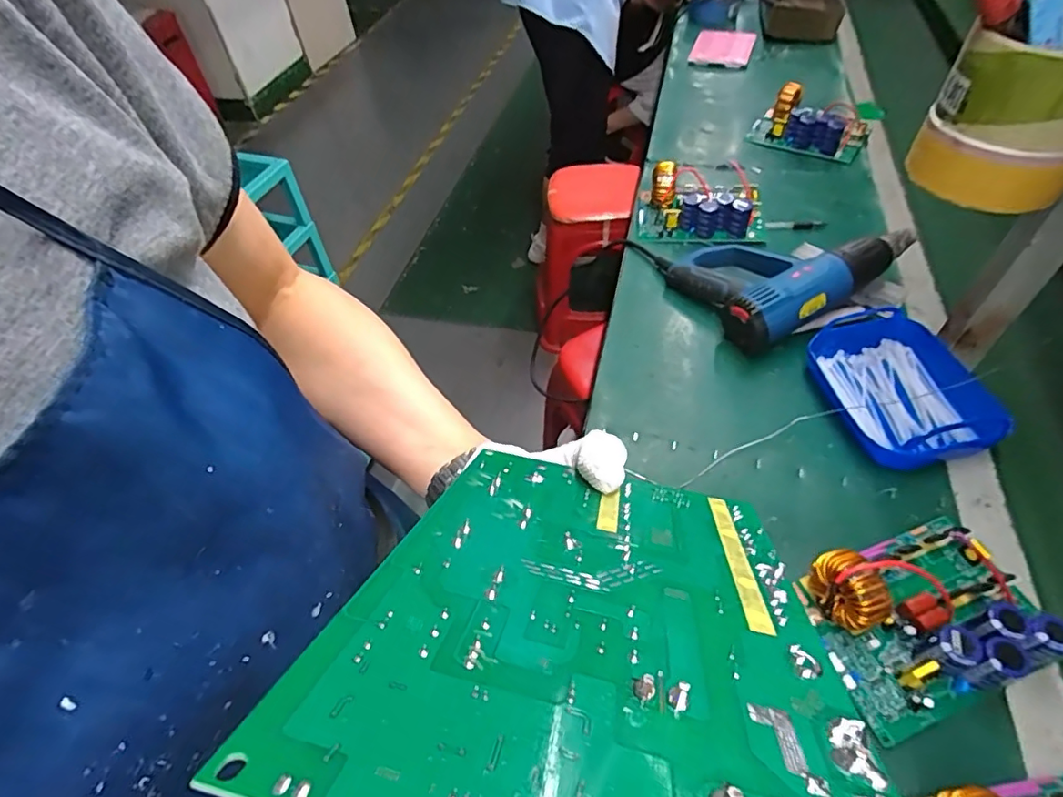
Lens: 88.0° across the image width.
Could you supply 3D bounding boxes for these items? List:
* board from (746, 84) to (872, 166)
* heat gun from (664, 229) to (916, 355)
[{"bbox_3d":[0.525,-0.516,1.040,0.206,0.064,0.128,22,55,20],"label":"board"},{"bbox_3d":[0.330,-0.186,0.760,0.253,0.090,0.211,-31,55,-20],"label":"heat gun"}]

